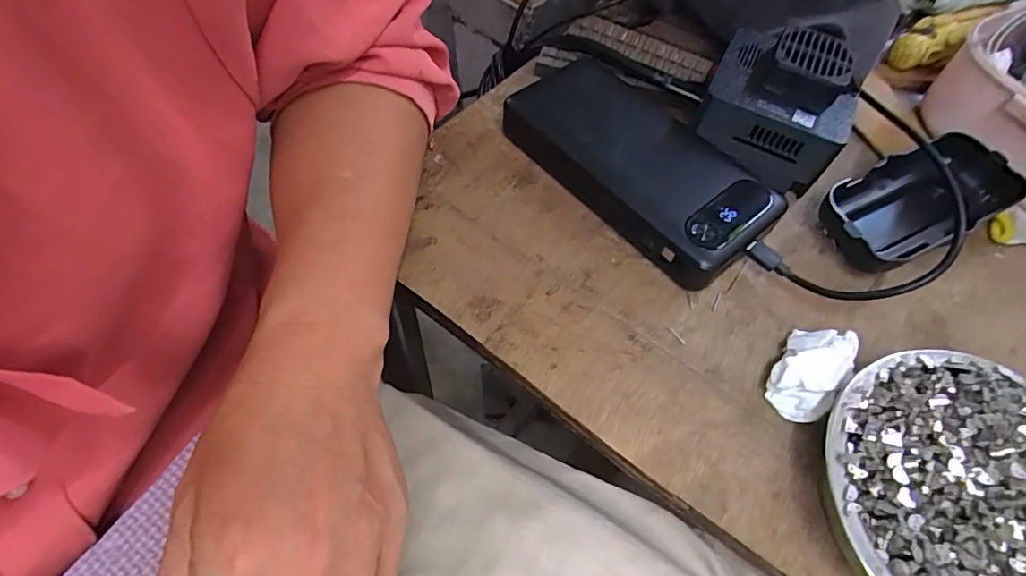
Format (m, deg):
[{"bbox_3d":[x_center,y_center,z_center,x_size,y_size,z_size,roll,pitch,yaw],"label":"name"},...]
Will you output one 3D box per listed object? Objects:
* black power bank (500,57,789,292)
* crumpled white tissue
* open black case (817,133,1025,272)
[{"bbox_3d":[0.067,-0.071,0.295,0.070,0.026,0.151,-35,66,-22],"label":"black power bank"},{"bbox_3d":[0.132,0.037,0.240,0.026,0.022,0.041,35,63,17],"label":"crumpled white tissue"},{"bbox_3d":[0.214,-0.044,0.288,0.112,0.026,0.049,-22,62,-16],"label":"open black case"}]

